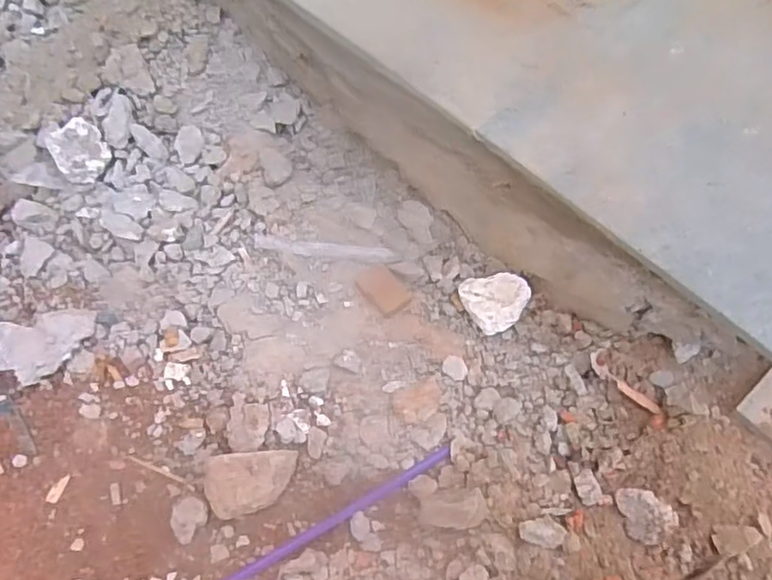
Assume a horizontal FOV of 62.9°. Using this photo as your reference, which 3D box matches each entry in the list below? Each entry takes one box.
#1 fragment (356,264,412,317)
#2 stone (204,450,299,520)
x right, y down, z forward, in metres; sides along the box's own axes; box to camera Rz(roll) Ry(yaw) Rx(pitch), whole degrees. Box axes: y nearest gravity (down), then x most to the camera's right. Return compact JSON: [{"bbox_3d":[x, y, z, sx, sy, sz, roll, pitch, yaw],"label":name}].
[{"bbox_3d":[-0.002,-0.001,0.649,0.036,0.005,0.056,-39,67,-11],"label":"fragment"},{"bbox_3d":[-0.119,0.172,0.564,0.078,0.033,0.050,-10,61,-5],"label":"stone"}]

